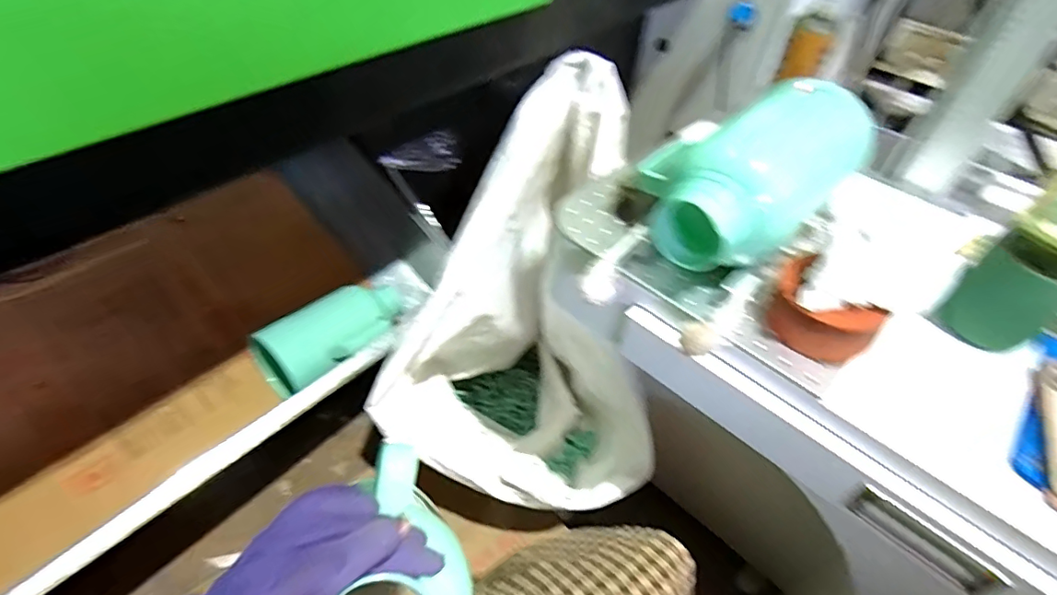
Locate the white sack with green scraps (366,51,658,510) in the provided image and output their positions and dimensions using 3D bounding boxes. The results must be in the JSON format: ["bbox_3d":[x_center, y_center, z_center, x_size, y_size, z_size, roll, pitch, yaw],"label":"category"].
[{"bbox_3d":[0.029,0.022,0.966,0.403,0.597,0.656,12,46,7],"label":"white sack with green scraps"}]

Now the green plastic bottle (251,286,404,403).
[{"bbox_3d":[-0.319,0.065,0.904,0.249,0.103,0.133,-30,55,-29],"label":"green plastic bottle"}]

